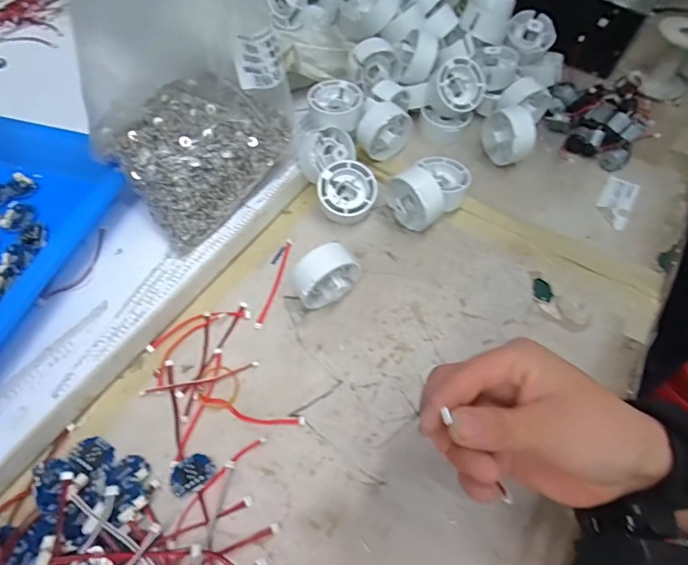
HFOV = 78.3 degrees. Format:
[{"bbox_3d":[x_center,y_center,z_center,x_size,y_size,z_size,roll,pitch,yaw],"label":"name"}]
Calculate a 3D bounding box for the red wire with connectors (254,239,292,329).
[{"bbox_3d":[-0.060,-0.001,0.370,0.007,0.004,0.092,11,58,7],"label":"red wire with connectors"}]

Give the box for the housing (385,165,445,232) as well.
[{"bbox_3d":[0.068,-0.079,0.389,0.034,0.053,0.055,-28,62,-16],"label":"housing"}]

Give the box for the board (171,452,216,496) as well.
[{"bbox_3d":[-0.104,0.130,0.288,0.028,0.006,0.022,-36,64,-20],"label":"board"}]

